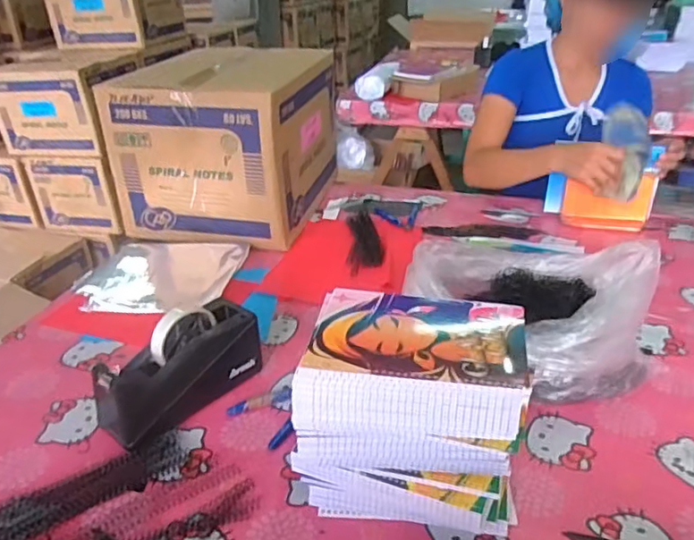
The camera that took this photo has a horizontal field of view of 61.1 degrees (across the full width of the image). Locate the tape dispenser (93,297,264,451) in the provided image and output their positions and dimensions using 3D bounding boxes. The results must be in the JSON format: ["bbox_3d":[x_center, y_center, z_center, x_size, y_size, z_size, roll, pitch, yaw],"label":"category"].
[{"bbox_3d":[-0.198,0.114,0.710,0.076,0.102,0.198,24,38,37],"label":"tape dispenser"}]

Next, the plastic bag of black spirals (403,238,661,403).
[{"bbox_3d":[0.253,0.041,0.788,0.227,0.144,0.281,-23,36,-33],"label":"plastic bag of black spirals"}]

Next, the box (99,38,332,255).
[{"bbox_3d":[-0.235,-0.270,1.198,0.343,0.281,0.380,7,30,13],"label":"box"}]

